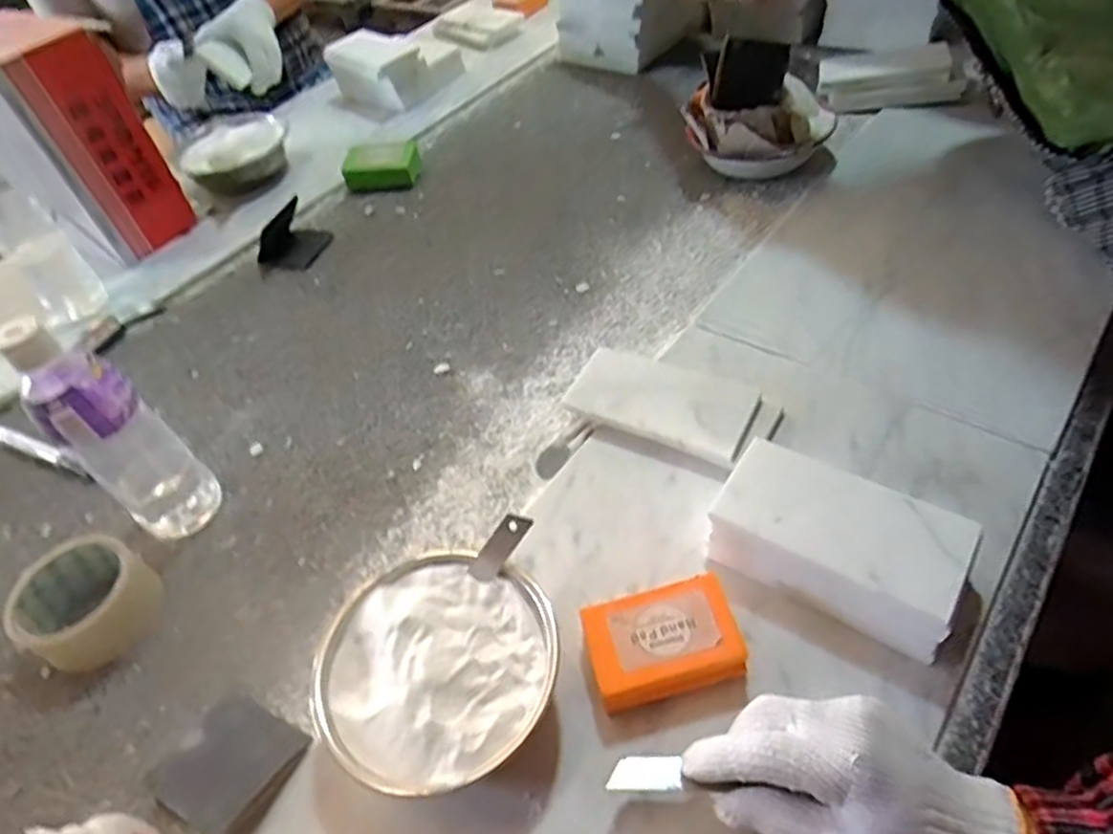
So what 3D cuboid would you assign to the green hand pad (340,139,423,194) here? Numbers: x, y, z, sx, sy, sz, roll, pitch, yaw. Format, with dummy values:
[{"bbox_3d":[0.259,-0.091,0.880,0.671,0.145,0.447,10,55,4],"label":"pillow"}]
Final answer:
[{"bbox_3d":[-0.238,-0.345,0.945,0.101,0.037,0.074,-8,46,-1],"label":"green hand pad"}]

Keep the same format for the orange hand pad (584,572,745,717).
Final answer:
[{"bbox_3d":[0.068,0.143,0.437,0.092,0.033,0.062,-14,46,-7],"label":"orange hand pad"}]

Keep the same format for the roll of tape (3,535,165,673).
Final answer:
[{"bbox_3d":[-0.351,0.138,0.517,0.084,0.045,0.087,-3,45,3],"label":"roll of tape"}]

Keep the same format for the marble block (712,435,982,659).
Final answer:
[{"bbox_3d":[0.185,0.084,0.456,0.152,0.055,0.082,25,53,28],"label":"marble block"}]

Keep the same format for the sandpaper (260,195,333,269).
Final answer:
[{"bbox_3d":[-0.325,-0.226,0.852,0.071,0.044,0.086,6,47,13],"label":"sandpaper"}]

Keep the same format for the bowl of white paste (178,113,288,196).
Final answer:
[{"bbox_3d":[-0.457,-0.377,0.993,0.144,0.061,0.143,-4,46,4],"label":"bowl of white paste"}]

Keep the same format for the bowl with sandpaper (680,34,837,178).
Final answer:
[{"bbox_3d":[0.243,-0.370,0.821,0.152,0.141,0.159,-3,45,3],"label":"bowl with sandpaper"}]

